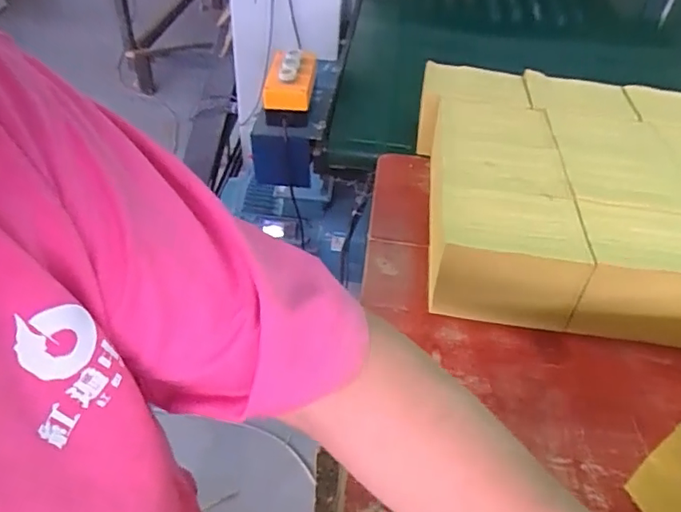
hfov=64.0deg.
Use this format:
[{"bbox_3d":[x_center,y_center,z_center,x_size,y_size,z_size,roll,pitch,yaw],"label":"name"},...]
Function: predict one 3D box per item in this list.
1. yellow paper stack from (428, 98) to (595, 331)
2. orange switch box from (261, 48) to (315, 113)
[{"bbox_3d":[0.207,-0.072,0.730,0.157,0.110,0.338,7,43,2],"label":"yellow paper stack"},{"bbox_3d":[-0.084,-0.296,0.917,0.076,0.052,0.126,6,43,1],"label":"orange switch box"}]

